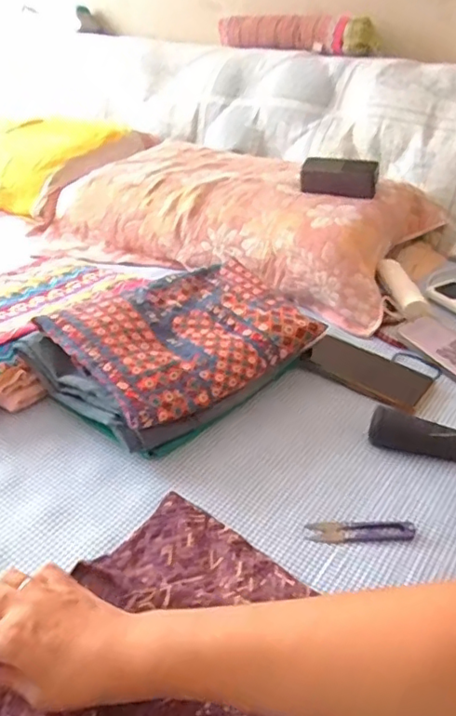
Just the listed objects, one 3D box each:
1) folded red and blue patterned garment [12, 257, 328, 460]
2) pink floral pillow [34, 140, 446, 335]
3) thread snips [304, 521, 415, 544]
[{"bbox_3d":[-0.059,-0.012,0.713,0.313,0.097,0.208,-24,40,-34],"label":"folded red and blue patterned garment"},{"bbox_3d":[0.020,-0.272,1.078,0.668,0.132,0.363,20,37,27],"label":"pink floral pillow"},{"bbox_3d":[0.126,0.166,0.545,0.101,0.004,0.023,0,32,-2],"label":"thread snips"}]

